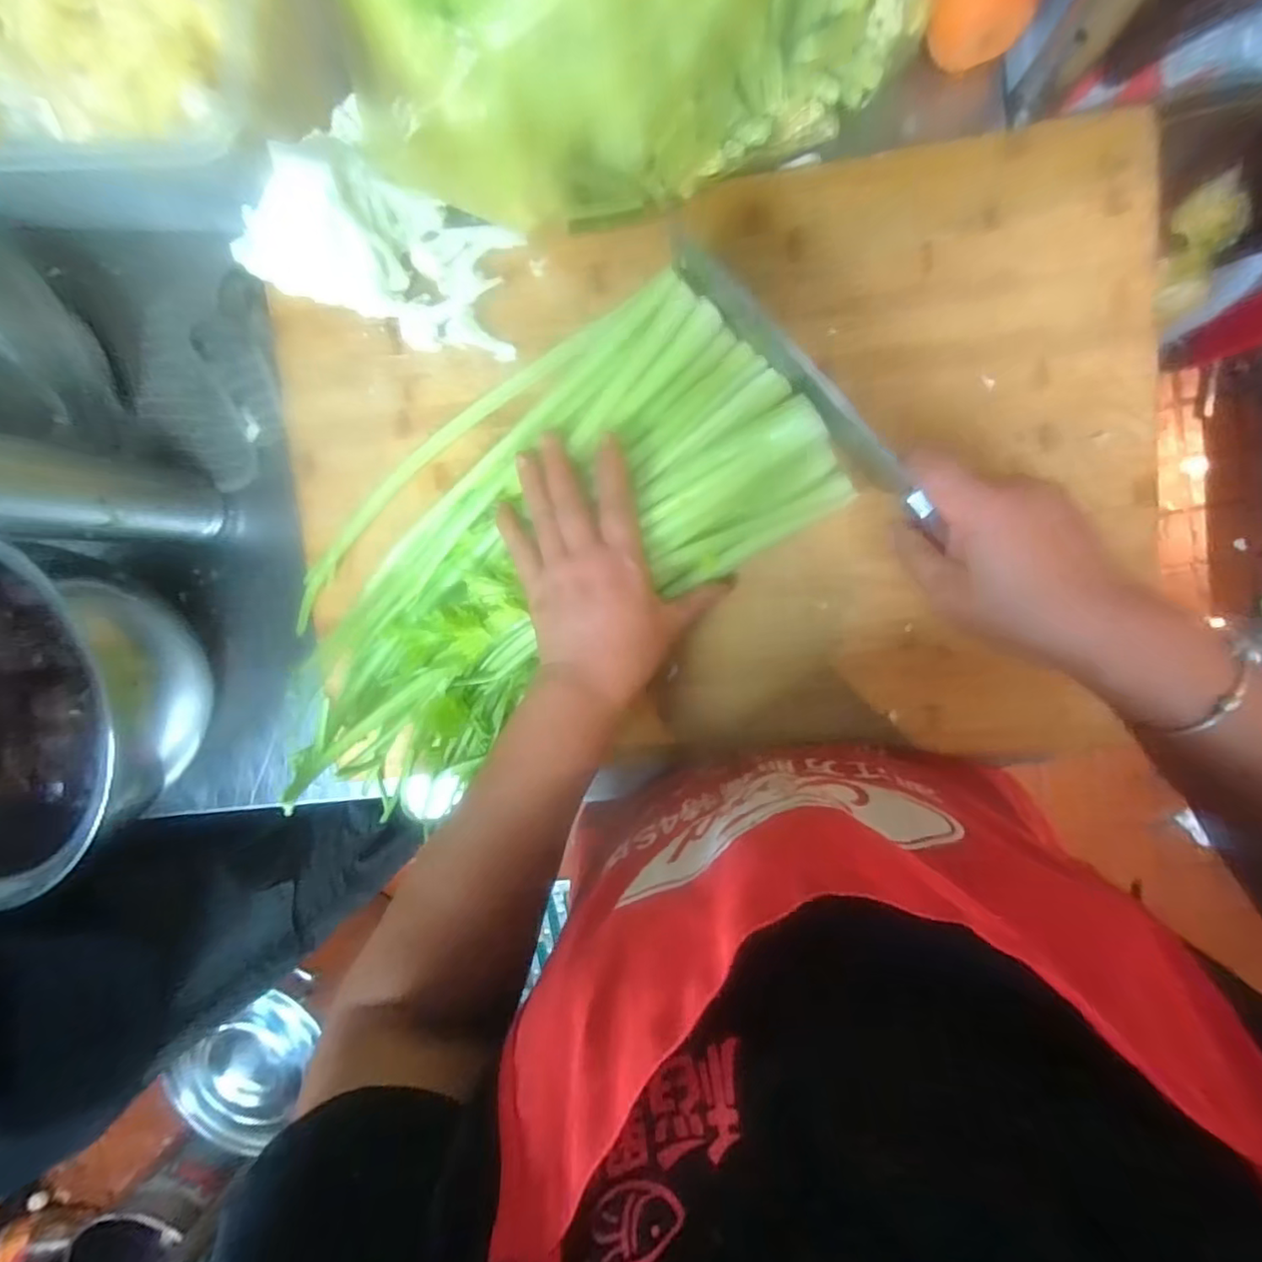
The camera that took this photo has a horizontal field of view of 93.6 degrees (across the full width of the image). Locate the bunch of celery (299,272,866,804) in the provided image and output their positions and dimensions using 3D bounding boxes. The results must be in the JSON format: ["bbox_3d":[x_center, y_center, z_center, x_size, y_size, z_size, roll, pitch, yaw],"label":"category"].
[{"bbox_3d":[-0.085,-0.056,0.411,0.415,0.051,0.207,-35,91,10],"label":"bunch of celery"}]

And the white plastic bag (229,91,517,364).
[{"bbox_3d":[-0.153,-0.243,0.385,0.143,0.071,0.114,36,100,2],"label":"white plastic bag"}]

